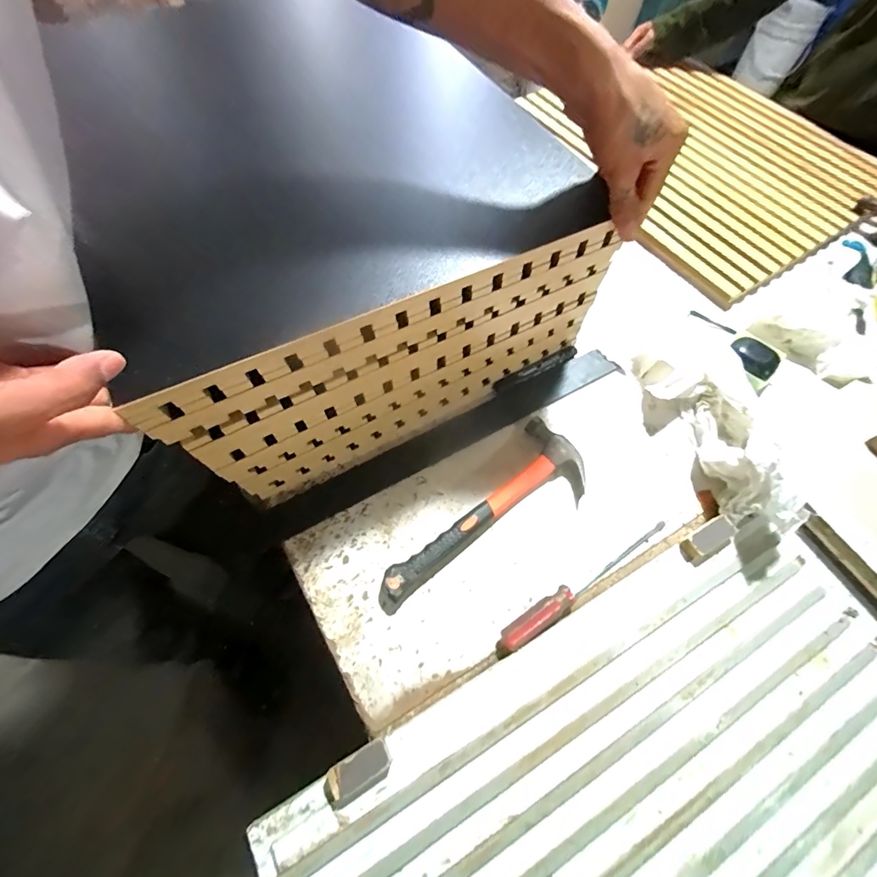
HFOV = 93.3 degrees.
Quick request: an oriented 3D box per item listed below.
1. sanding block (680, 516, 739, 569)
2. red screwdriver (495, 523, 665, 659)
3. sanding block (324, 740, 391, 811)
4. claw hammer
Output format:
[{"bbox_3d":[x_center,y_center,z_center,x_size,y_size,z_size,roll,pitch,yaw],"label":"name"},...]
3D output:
[{"bbox_3d":[0.288,0.108,0.438,0.062,0.015,0.028,-27,67,-14],"label":"sanding block"},{"bbox_3d":[0.152,0.147,0.430,0.231,0.026,0.020,-31,68,-15],"label":"red screwdriver"},{"bbox_3d":[-0.066,0.277,0.341,0.056,0.015,0.030,-27,67,-14],"label":"sanding block"},{"bbox_3d":[0.051,0.090,0.454,0.272,0.031,0.093,-38,70,-18],"label":"claw hammer"}]

